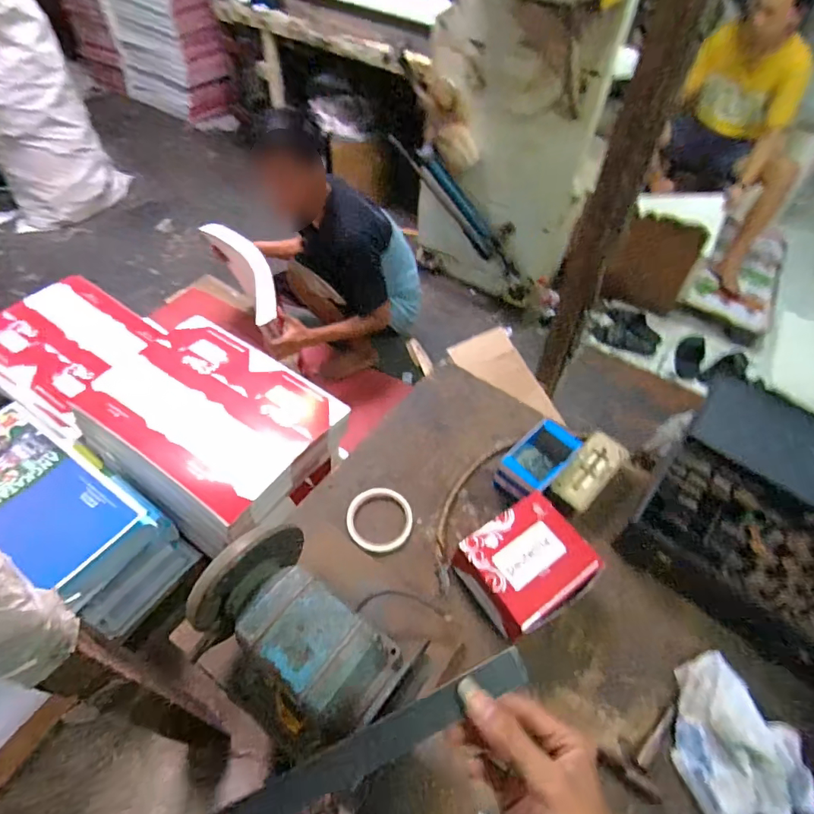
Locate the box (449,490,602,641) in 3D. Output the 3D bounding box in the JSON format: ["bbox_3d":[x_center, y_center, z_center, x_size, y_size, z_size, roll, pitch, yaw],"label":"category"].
[{"bbox_3d":[0.152,0.205,0.632,0.157,0.059,0.129,-26,59,-23],"label":"box"}]

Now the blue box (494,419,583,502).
[{"bbox_3d":[0.194,0.087,0.742,0.072,0.068,0.125,39,59,23],"label":"blue box"}]

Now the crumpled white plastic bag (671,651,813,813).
[{"bbox_3d":[0.353,0.367,0.536,0.123,0.045,0.148,-22,57,-20],"label":"crumpled white plastic bag"}]

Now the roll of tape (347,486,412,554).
[{"bbox_3d":[-0.038,0.159,0.693,0.090,0.015,0.090,2,52,-3],"label":"roll of tape"}]

